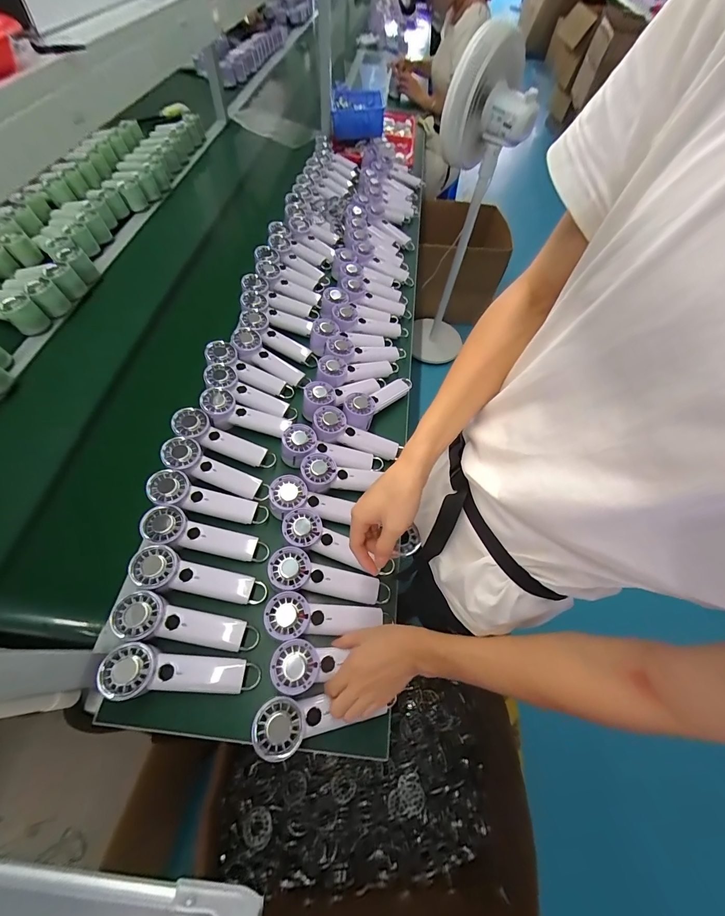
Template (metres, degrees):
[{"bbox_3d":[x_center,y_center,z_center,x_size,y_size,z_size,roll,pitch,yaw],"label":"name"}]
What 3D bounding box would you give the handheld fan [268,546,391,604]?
[{"bbox_3d":[-0.051,0.188,0.539,0.186,0.027,0.057,19,59,-11],"label":"handheld fan"}]

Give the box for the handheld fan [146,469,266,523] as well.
[{"bbox_3d":[-0.258,0.070,0.586,0.187,0.029,0.058,21,58,-17],"label":"handheld fan"}]

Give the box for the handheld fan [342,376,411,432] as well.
[{"bbox_3d":[0.037,-0.129,0.743,0.065,0.043,0.204,41,51,18],"label":"handheld fan"}]

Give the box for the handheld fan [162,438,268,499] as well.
[{"bbox_3d":[-0.256,0.022,0.612,0.187,0.036,0.060,28,60,-11],"label":"handheld fan"}]

